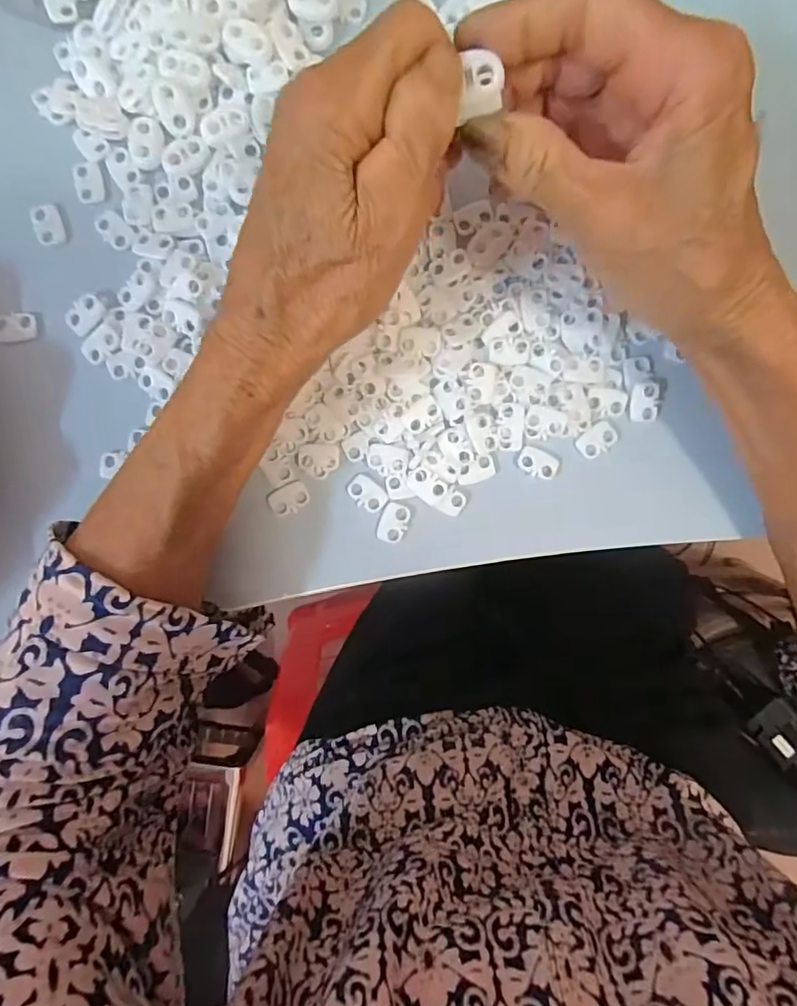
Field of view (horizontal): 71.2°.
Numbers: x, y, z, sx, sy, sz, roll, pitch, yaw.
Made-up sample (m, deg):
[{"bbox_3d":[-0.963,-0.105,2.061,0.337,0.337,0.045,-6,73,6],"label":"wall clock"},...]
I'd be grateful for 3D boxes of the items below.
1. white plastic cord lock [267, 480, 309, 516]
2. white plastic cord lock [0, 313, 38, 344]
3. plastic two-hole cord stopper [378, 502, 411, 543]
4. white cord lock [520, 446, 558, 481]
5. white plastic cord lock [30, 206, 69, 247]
[{"bbox_3d":[-0.050,-0.002,0.255,0.018,0.004,0.013,-22,92,1],"label":"white plastic cord lock"},{"bbox_3d":[-0.172,-0.078,0.250,0.019,0.004,0.013,-6,92,1],"label":"white plastic cord lock"},{"bbox_3d":[-0.002,0.009,0.256,0.013,0.004,0.018,19,92,0],"label":"plastic two-hole cord stopper"},{"bbox_3d":[0.065,-0.018,0.256,0.019,0.004,0.012,18,92,0],"label":"white cord lock"},{"bbox_3d":[-0.158,-0.125,0.250,0.012,0.004,0.018,-17,92,1],"label":"white plastic cord lock"}]

